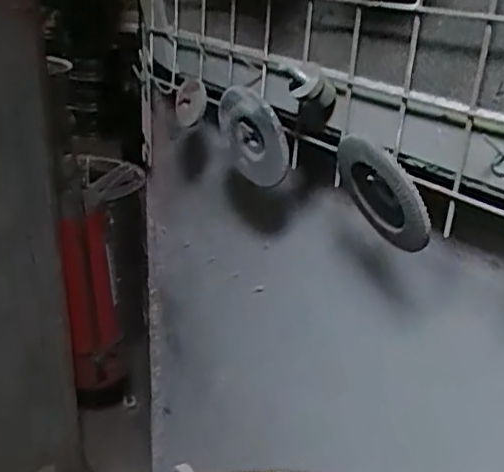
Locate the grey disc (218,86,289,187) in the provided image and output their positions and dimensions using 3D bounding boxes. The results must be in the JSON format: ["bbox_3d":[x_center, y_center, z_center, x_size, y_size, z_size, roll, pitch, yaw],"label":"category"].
[{"bbox_3d":[0.002,-0.097,0.612,0.023,0.093,0.111,-29,31,-25],"label":"grey disc"}]

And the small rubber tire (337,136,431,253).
[{"bbox_3d":[0.096,-0.033,0.479,0.010,0.088,0.102,-30,27,-12],"label":"small rubber tire"}]

